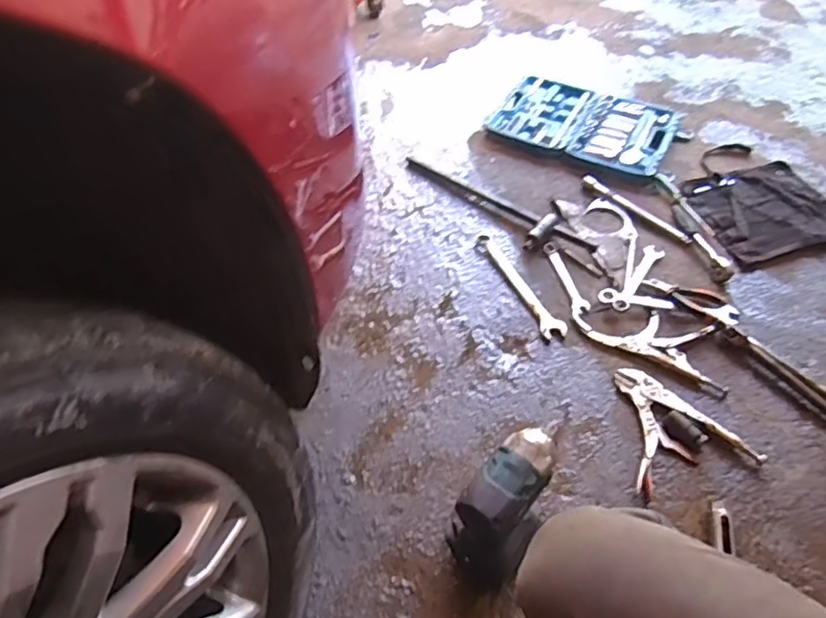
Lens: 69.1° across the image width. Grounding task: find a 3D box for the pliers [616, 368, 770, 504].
[{"bbox_3d":[0.382,0.162,0.897,0.184,0.016,0.198,-12,51,-12],"label":"pliers"}]

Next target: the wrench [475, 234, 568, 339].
[{"bbox_3d":[0.189,-0.048,1.078,0.040,0.008,0.264,-18,53,-16],"label":"wrench"}]

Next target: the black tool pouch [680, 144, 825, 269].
[{"bbox_3d":[0.702,-0.238,1.227,0.291,0.025,0.331,-12,51,-11],"label":"black tool pouch"}]

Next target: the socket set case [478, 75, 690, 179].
[{"bbox_3d":[0.401,-0.428,1.378,0.405,0.046,0.286,26,54,19],"label":"socket set case"}]

